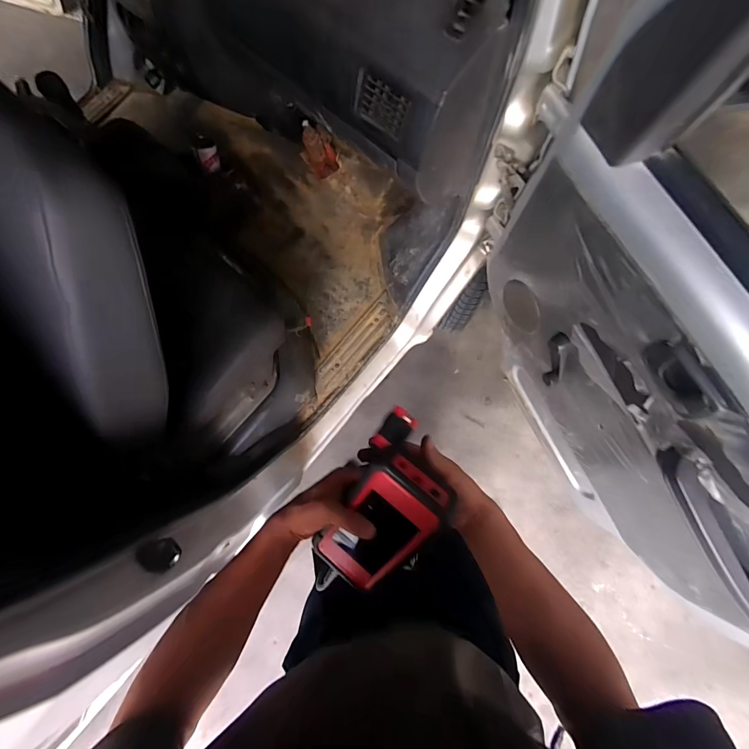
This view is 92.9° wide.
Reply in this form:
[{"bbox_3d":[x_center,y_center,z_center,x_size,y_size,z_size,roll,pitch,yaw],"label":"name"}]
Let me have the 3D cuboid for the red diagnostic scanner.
[{"bbox_3d":[0.005,0.186,0.432,0.098,0.033,0.196,35,117,5],"label":"red diagnostic scanner"}]

